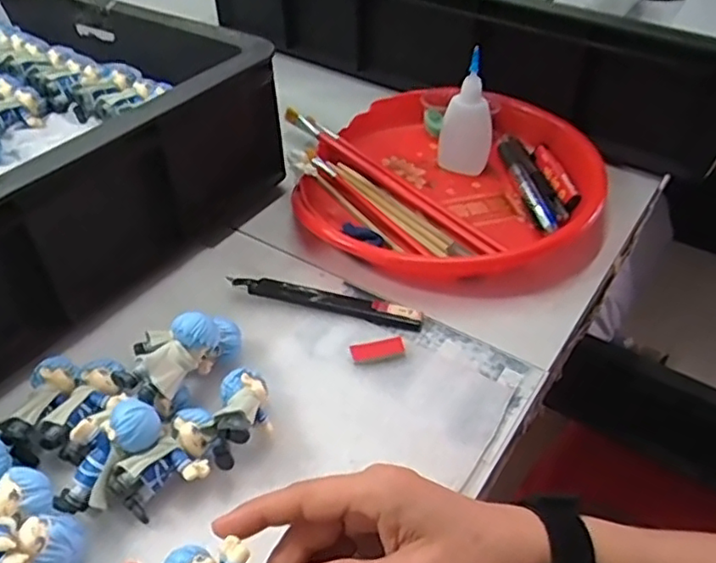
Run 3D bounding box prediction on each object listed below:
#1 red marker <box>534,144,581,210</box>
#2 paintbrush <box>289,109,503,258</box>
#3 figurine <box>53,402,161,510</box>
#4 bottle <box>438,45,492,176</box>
[{"bbox_3d":[0.167,-0.091,0.543,0.013,0.014,0.083,-7,44,-6],"label":"red marker"},{"bbox_3d":[0.019,-0.093,0.546,0.013,0.017,0.256,-32,52,-28],"label":"paintbrush"},{"bbox_3d":[-0.131,0.090,0.333,0.029,0.027,0.062,29,74,28],"label":"figurine"},{"bbox_3d":[0.092,-0.139,0.534,0.042,0.101,0.021,34,54,31],"label":"bottle"}]

